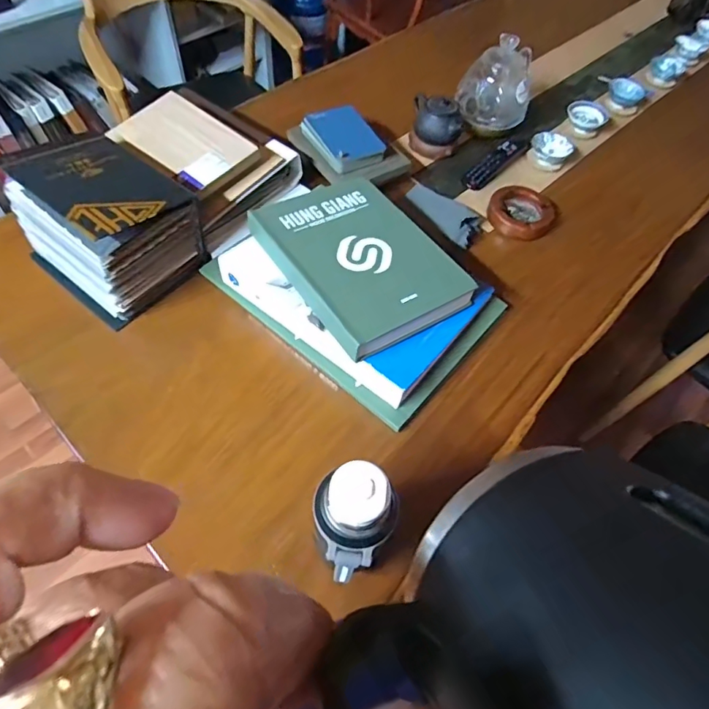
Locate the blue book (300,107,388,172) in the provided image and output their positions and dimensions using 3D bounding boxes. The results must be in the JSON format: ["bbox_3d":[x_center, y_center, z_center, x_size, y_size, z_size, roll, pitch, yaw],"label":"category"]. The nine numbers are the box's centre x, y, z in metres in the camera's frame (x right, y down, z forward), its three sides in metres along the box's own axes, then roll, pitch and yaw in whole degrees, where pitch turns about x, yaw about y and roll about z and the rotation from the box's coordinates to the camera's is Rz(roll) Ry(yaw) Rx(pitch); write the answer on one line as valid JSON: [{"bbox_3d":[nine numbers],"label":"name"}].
[{"bbox_3d":[-0.022,-0.403,0.915,0.111,0.031,0.160,-23,60,-13],"label":"blue book"}]

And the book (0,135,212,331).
[{"bbox_3d":[-0.368,-0.198,0.743,0.205,0.173,0.201,34,64,20],"label":"book"}]

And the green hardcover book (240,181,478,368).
[{"bbox_3d":[0.007,-0.151,0.735,0.216,0.044,0.298,-31,63,-18],"label":"green hardcover book"}]

